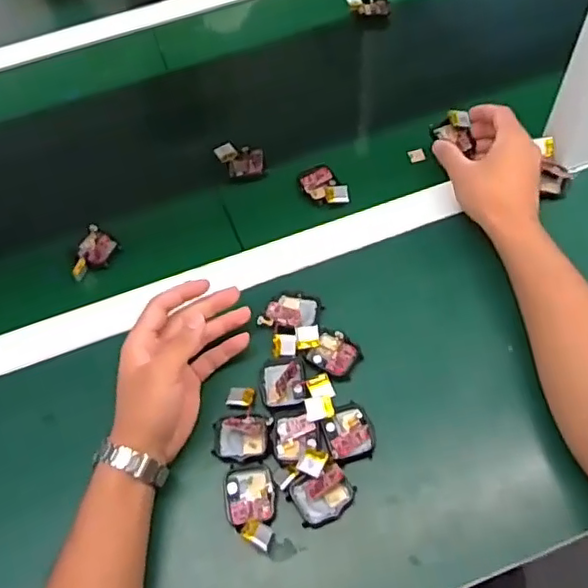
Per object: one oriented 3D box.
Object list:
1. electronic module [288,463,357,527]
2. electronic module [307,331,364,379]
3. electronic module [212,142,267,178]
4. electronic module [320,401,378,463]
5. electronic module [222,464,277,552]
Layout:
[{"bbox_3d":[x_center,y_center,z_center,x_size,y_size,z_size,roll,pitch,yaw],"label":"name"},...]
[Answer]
[{"bbox_3d":[0.022,0.154,0.465,0.046,0.016,0.037,-28,61,-12],"label":"electronic module"},{"bbox_3d":[0.036,0.053,0.524,0.041,0.006,0.038,30,66,20],"label":"electronic module"},{"bbox_3d":[-0.057,-0.146,0.658,0.049,0.015,0.050,-15,59,-5],"label":"electronic module"},{"bbox_3d":[0.045,0.112,0.489,0.039,0.006,0.044,-14,59,-4],"label":"electronic module"},{"bbox_3d":[-0.033,0.161,0.460,0.039,0.016,0.063,-13,59,-3],"label":"electronic module"}]

